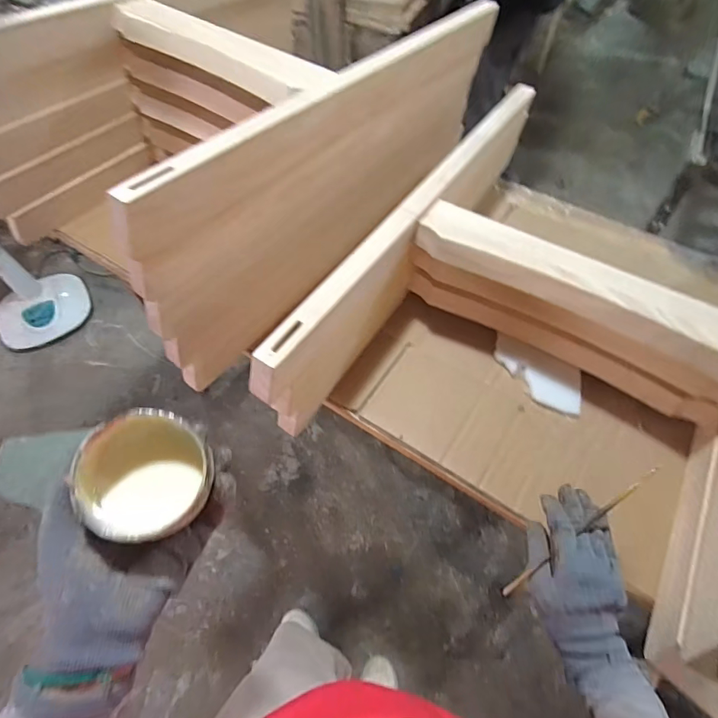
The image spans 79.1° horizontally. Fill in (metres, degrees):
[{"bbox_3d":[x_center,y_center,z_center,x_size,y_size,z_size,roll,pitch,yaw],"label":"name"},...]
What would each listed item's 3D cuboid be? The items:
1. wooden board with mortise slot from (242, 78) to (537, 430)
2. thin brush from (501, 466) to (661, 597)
[{"bbox_3d":[0.102,-0.198,0.667,0.035,0.185,0.723,30,65,19],"label":"wooden board with mortise slot"},{"bbox_3d":[0.218,0.169,0.428,0.197,0.014,0.007,-38,63,-2],"label":"thin brush"}]

